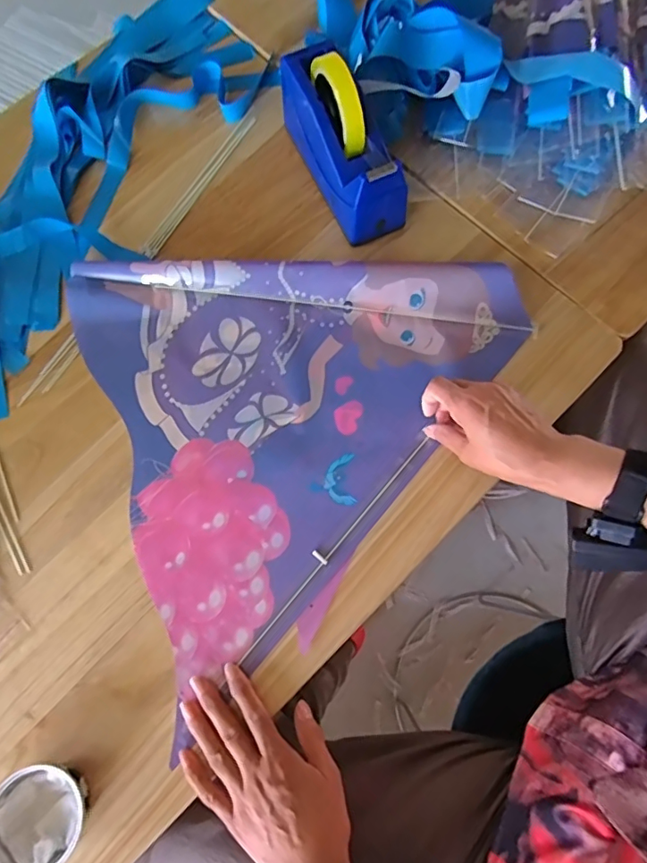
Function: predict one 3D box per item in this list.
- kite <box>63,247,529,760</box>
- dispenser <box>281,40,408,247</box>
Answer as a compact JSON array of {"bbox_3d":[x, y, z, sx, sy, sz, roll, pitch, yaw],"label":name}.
[{"bbox_3d":[0.002,-0.041,0.564,0.456,0.027,0.440,-19,74,-4],"label":"kite"},{"bbox_3d":[0.020,-0.330,0.591,0.068,0.128,0.205,-26,75,-6],"label":"dispenser"}]

